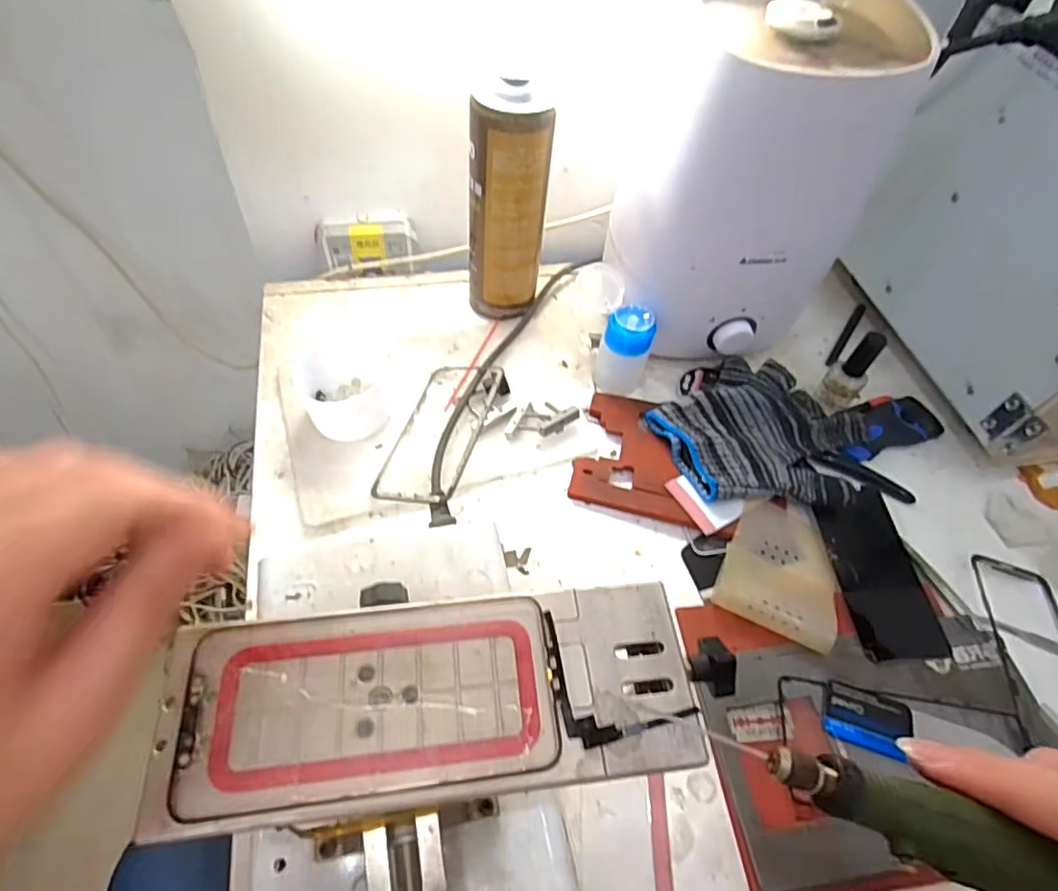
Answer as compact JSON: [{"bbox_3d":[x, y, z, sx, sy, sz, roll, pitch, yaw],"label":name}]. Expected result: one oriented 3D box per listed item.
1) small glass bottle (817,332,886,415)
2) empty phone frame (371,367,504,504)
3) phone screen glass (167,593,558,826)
[{"bbox_3d":[0.286,-0.069,0.513,0.035,0.086,0.039,37,61,18],"label":"small glass bottle"},{"bbox_3d":[-0.067,-0.014,0.472,0.071,0.014,0.148,3,50,21],"label":"empty phone frame"},{"bbox_3d":[-0.060,0.097,0.229,0.137,0.004,0.067,-4,57,-7],"label":"phone screen glass"}]

